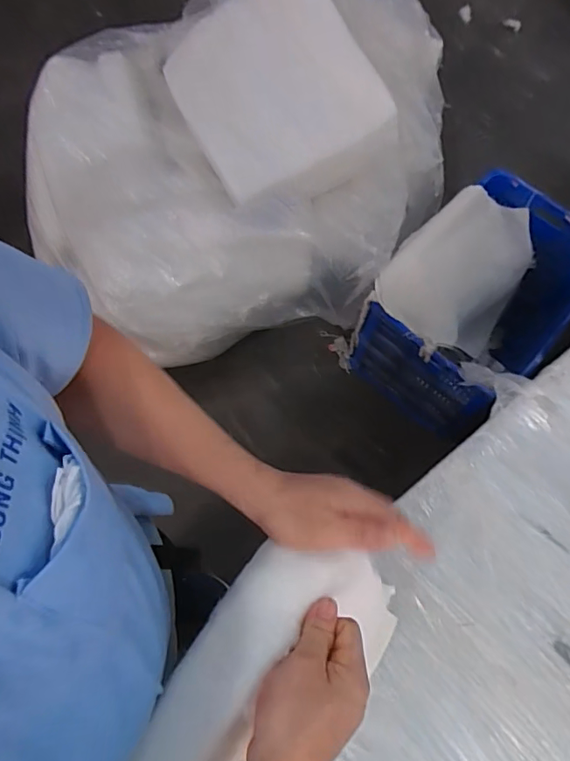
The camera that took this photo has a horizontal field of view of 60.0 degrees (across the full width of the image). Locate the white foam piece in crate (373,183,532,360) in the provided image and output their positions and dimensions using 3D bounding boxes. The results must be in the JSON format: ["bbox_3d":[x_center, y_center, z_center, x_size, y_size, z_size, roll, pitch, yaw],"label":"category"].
[{"bbox_3d":[0.471,-0.291,1.350,0.326,0.170,0.522,32,71,10],"label":"white foam piece in crate"}]

